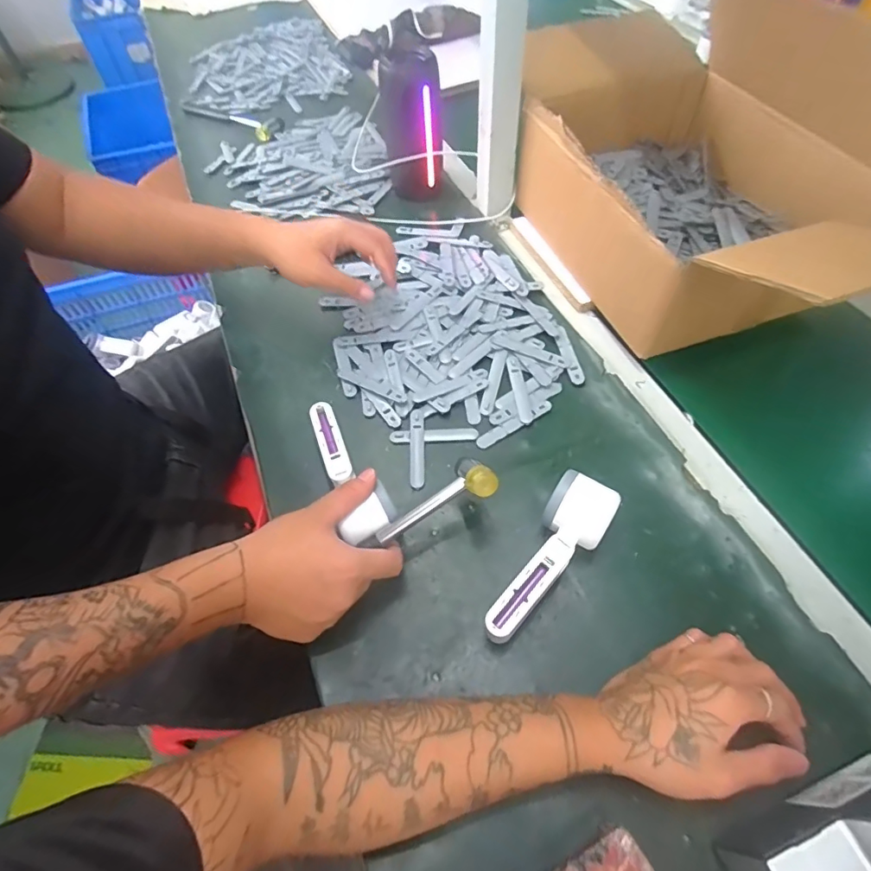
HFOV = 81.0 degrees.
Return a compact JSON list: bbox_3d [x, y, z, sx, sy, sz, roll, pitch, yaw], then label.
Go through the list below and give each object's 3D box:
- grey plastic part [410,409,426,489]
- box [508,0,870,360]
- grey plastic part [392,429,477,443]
[{"bbox_3d":[-0.019,0.013,0.546,0.016,0.005,0.094,-2,55,1],"label":"grey plastic part"},{"bbox_3d":[0.304,-0.308,0.604,0.290,0.244,0.565,-16,56,-9],"label":"box"},{"bbox_3d":[-0.001,0.000,0.555,0.093,0.006,0.016,-2,55,1],"label":"grey plastic part"}]

